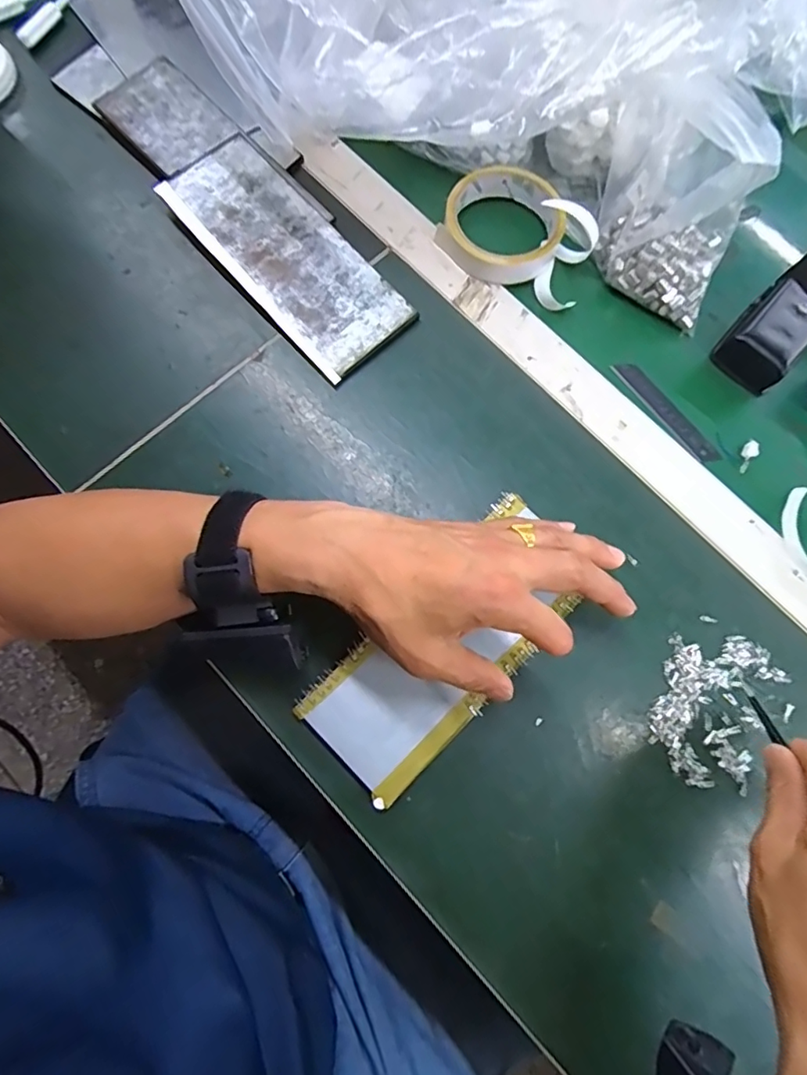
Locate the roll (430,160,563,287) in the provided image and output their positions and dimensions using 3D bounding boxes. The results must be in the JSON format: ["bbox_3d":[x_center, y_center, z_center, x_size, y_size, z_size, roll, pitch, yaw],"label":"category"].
[{"bbox_3d":[0.078,-0.246,0.415,0.089,0.022,0.096,0,77,-1],"label":"roll"}]

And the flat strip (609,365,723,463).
[{"bbox_3d":[0.197,-0.095,0.402,0.019,0.004,0.100,-37,80,-8],"label":"flat strip"}]

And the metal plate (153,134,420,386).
[{"bbox_3d":[-0.087,-0.212,0.403,0.084,0.006,0.205,-43,88,-10],"label":"metal plate"}]

